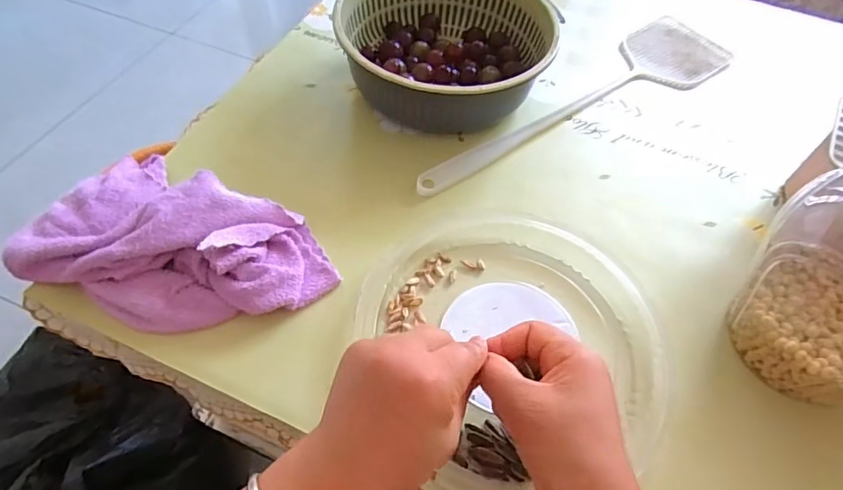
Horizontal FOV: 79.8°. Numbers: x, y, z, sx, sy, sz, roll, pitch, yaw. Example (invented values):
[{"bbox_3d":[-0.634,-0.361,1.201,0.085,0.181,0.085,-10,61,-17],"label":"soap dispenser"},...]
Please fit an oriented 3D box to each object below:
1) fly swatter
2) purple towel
[{"bbox_3d":[0.185,-0.155,0.555,0.451,0.018,0.101,-34,63,-22],"label":"fly swatter"},{"bbox_3d":[-0.191,-0.002,0.395,0.223,0.051,0.132,22,57,11],"label":"purple towel"}]

